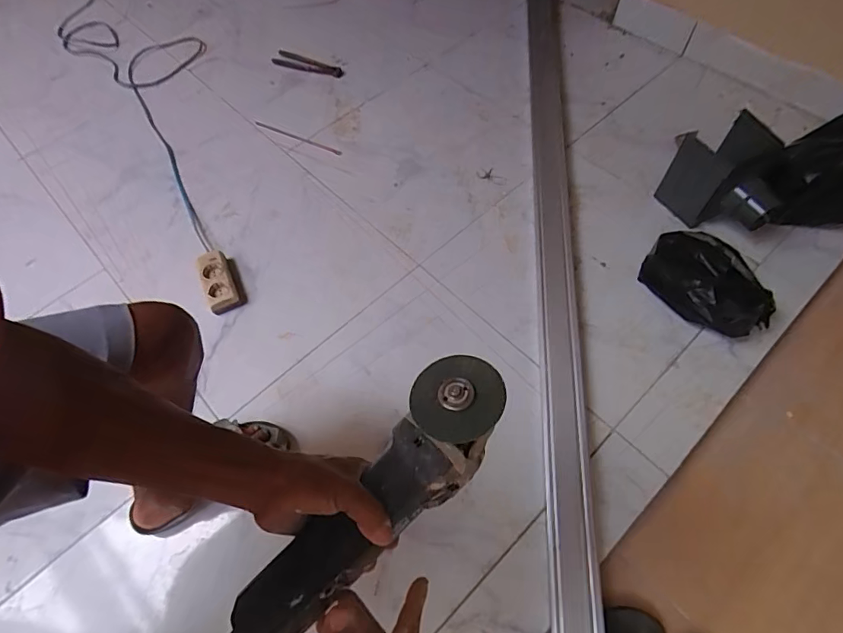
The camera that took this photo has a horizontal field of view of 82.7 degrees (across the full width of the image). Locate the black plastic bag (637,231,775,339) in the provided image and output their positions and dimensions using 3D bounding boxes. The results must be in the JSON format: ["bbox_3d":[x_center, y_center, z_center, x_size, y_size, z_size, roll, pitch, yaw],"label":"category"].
[{"bbox_3d":[0.555,-0.076,0.917,0.235,0.099,0.181,33,67,19],"label":"black plastic bag"}]

